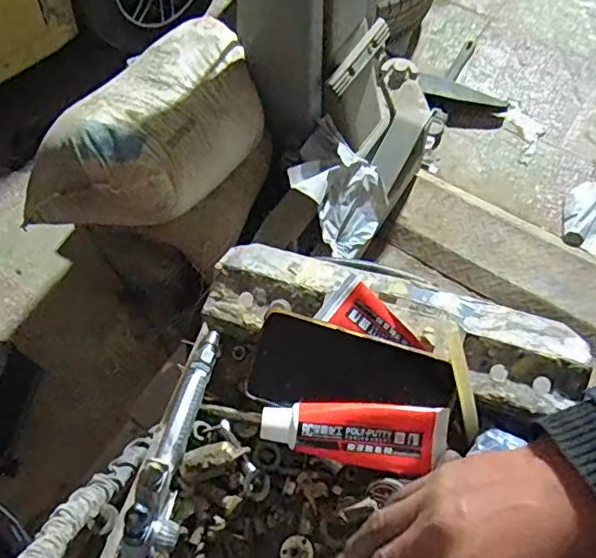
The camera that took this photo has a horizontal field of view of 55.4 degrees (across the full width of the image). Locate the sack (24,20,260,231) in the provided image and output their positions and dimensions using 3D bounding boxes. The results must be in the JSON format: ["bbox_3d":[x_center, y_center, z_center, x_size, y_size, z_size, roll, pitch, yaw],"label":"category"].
[{"bbox_3d":[-0.272,-0.325,1.164,0.366,0.203,0.585,32,69,16],"label":"sack"}]

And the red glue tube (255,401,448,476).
[{"bbox_3d":[0.044,0.118,0.439,0.141,0.027,0.047,4,64,3],"label":"red glue tube"}]

